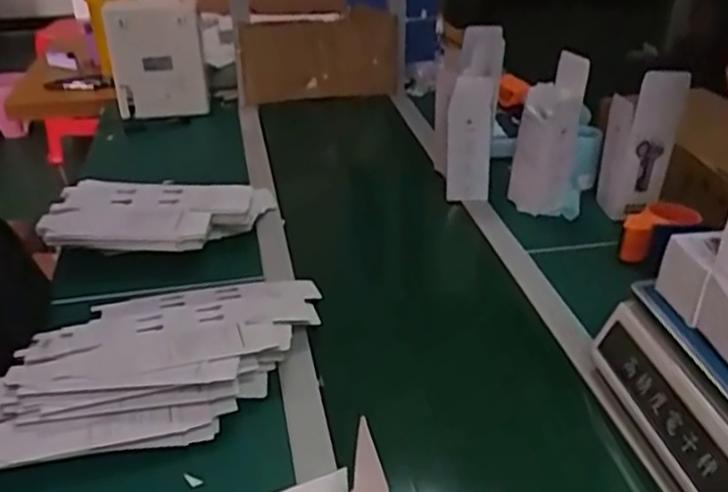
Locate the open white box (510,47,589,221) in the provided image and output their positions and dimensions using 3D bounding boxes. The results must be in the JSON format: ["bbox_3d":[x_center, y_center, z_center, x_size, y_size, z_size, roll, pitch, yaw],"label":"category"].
[{"bbox_3d":[0.296,-0.177,1.154,0.103,0.241,0.069,7,32,13],"label":"open white box"}]

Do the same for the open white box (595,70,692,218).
[{"bbox_3d":[0.431,-0.143,1.128,0.107,0.250,0.090,10,33,18],"label":"open white box"}]

